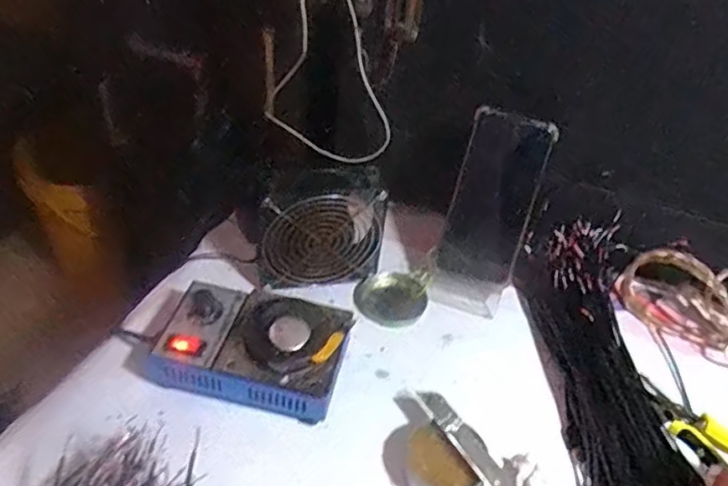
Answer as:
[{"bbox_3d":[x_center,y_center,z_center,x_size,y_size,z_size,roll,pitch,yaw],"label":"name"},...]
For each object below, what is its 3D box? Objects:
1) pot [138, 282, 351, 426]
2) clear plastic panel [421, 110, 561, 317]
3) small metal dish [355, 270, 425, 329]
[{"bbox_3d":[-0.096,0.088,0.517,0.153,0.054,0.097,11,43,5],"label":"pot"},{"bbox_3d":[0.124,-0.029,0.607,0.078,0.192,0.029,18,9,12],"label":"clear plastic panel"},{"bbox_3d":[0.028,0.059,0.616,0.064,0.021,0.064,-11,46,-18],"label":"small metal dish"}]

